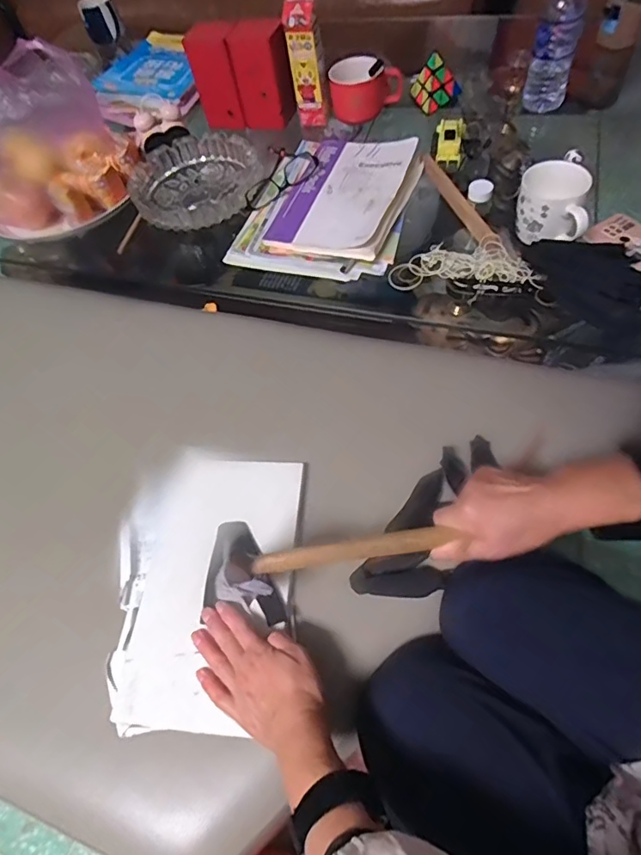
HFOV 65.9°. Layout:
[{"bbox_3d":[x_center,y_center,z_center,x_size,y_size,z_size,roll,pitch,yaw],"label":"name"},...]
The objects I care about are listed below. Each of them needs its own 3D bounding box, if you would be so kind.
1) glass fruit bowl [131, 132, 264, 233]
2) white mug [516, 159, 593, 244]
[{"bbox_3d":[-0.214,-0.419,0.849,0.212,0.067,0.220,-4,58,6],"label":"glass fruit bowl"},{"bbox_3d":[0.314,-0.300,0.675,0.088,0.071,0.098,11,61,15],"label":"white mug"}]

